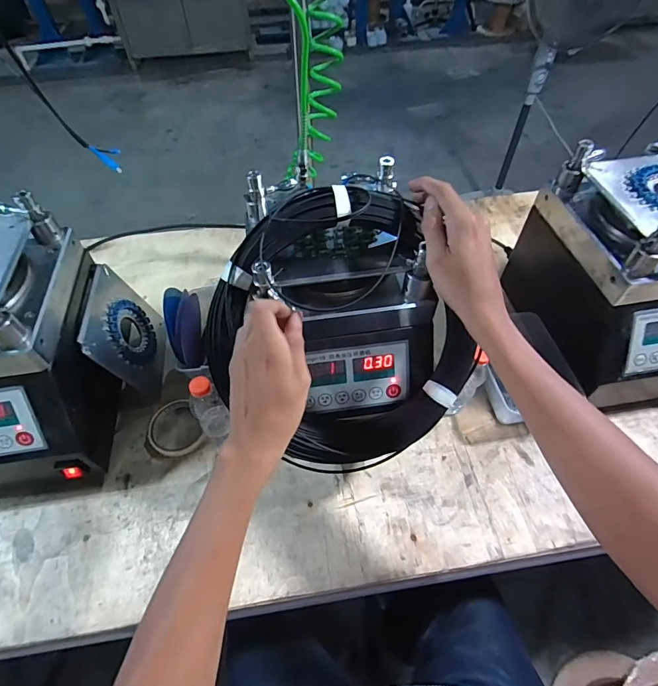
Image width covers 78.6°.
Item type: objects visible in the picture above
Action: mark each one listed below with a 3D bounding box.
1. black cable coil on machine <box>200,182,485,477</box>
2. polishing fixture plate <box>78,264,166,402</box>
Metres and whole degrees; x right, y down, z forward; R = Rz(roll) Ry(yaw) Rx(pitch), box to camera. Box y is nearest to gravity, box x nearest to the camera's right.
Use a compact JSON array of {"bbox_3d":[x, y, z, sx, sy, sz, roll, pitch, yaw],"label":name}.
[{"bbox_3d":[0.015,-0.004,0.467,0.277,0.050,0.313,-31,106,-3],"label":"black cable coil on machine"},{"bbox_3d":[-0.309,-0.016,0.631,0.013,0.167,0.168,-17,54,10],"label":"polishing fixture plate"}]

